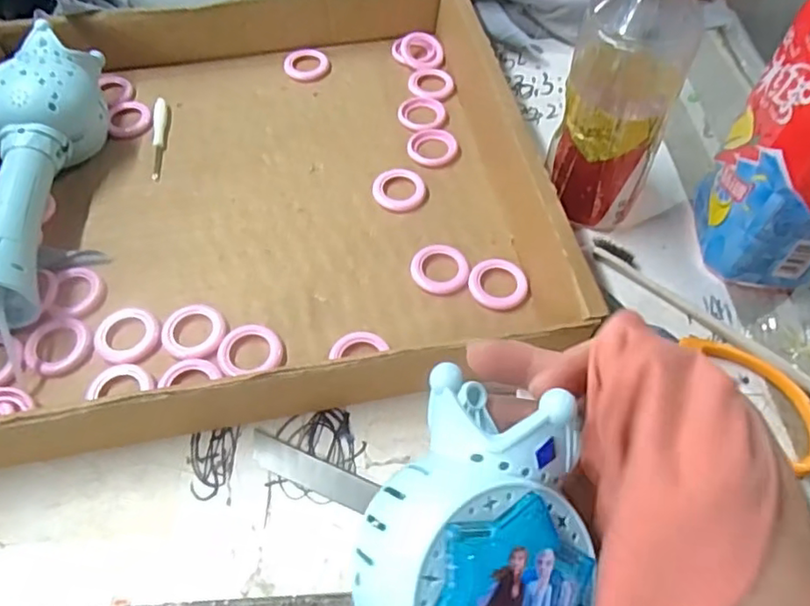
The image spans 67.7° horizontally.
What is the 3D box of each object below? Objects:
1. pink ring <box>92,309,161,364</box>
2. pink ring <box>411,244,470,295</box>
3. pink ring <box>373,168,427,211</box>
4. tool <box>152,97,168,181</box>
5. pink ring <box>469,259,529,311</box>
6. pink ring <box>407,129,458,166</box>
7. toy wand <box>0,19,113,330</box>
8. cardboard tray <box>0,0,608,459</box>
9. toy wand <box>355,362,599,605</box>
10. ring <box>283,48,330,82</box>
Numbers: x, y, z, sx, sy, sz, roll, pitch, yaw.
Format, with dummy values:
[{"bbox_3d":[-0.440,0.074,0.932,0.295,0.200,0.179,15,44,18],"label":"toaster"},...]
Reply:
[{"bbox_3d":[-0.167,0.019,0.362,0.037,0.004,0.035,0,58,-1],"label":"pink ring"},{"bbox_3d":[0.023,-0.022,0.394,0.037,0.009,0.034,0,58,-1],"label":"pink ring"},{"bbox_3d":[-0.004,-0.081,0.431,0.036,0.005,0.036,7,58,3],"label":"pink ring"},{"bbox_3d":[-0.188,-0.126,0.461,0.009,0.006,0.086,-7,58,-5],"label":"tool"},{"bbox_3d":[0.060,-0.012,0.387,0.037,0.005,0.036,0,58,-1],"label":"pink ring"},{"bbox_3d":[0.021,-0.118,0.454,0.037,0.006,0.037,0,58,-1],"label":"pink ring"},{"bbox_3d":[-0.253,-0.090,0.403,0.074,0.059,0.237,1,58,0],"label":"toy wand"},{"bbox_3d":[-0.111,-0.089,0.410,0.378,0.054,0.354,-9,58,-7],"label":"cardboard tray"},{"bbox_3d":[0.011,0.141,0.192,0.072,0.061,0.229,13,80,7],"label":"toy wand"},{"bbox_3d":[-0.085,-0.204,0.513,0.034,0.009,0.038,-39,66,-22],"label":"ring"}]

